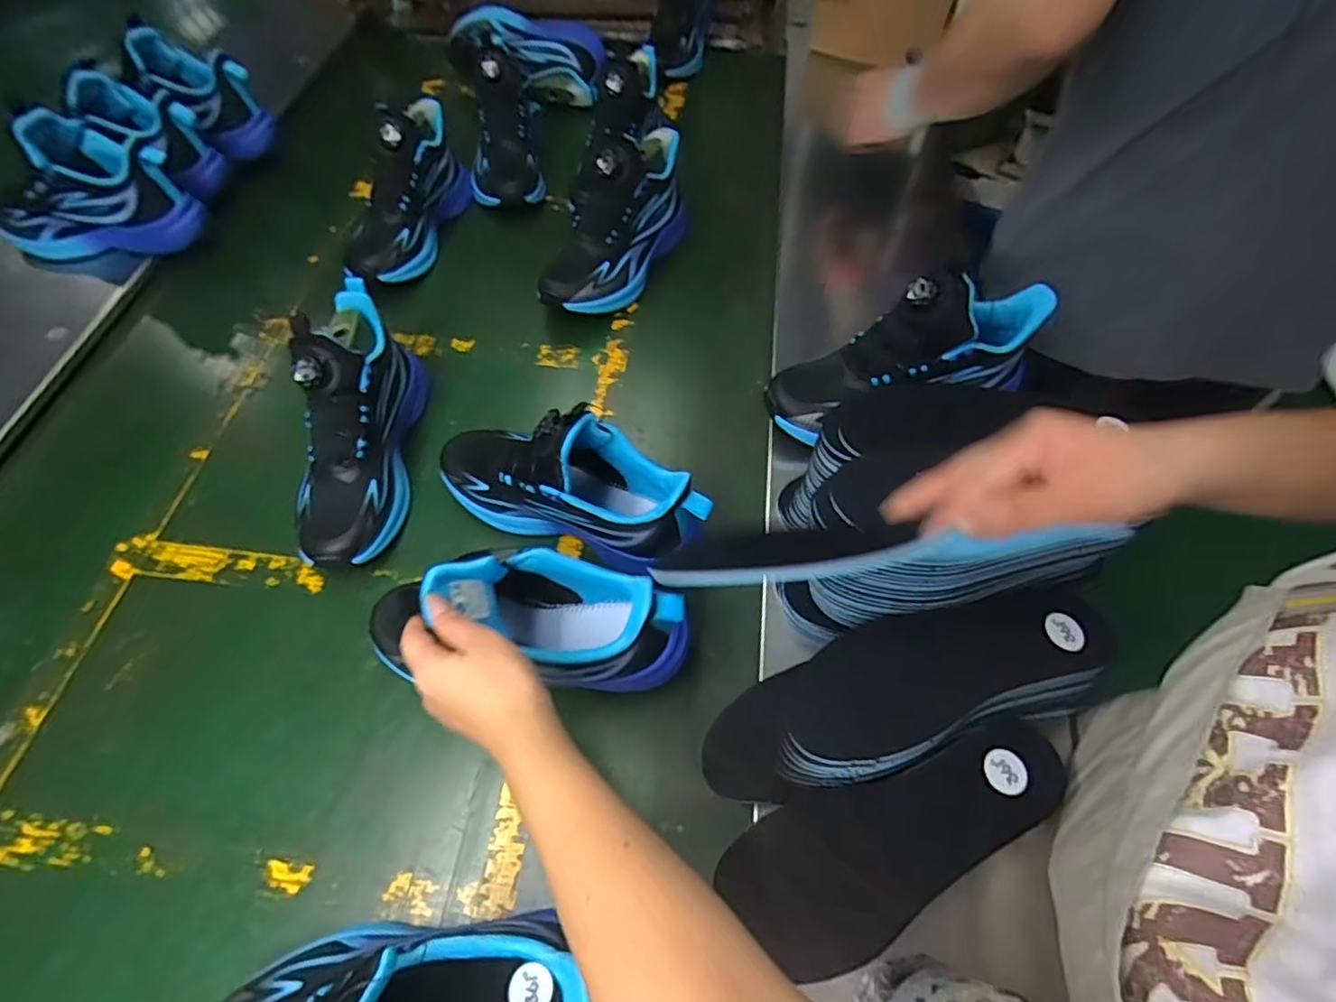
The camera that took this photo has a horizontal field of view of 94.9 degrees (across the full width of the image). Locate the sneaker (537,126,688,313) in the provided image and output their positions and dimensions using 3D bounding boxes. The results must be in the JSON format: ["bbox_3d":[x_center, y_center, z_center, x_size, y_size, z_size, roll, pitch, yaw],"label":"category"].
[{"bbox_3d":[-0.055,-0.337,0.721,0.097,0.128,0.266,15,60,10],"label":"sneaker"}]

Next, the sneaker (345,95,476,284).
[{"bbox_3d":[-0.340,-0.410,0.794,0.080,0.129,0.281,6,59,5],"label":"sneaker"}]

